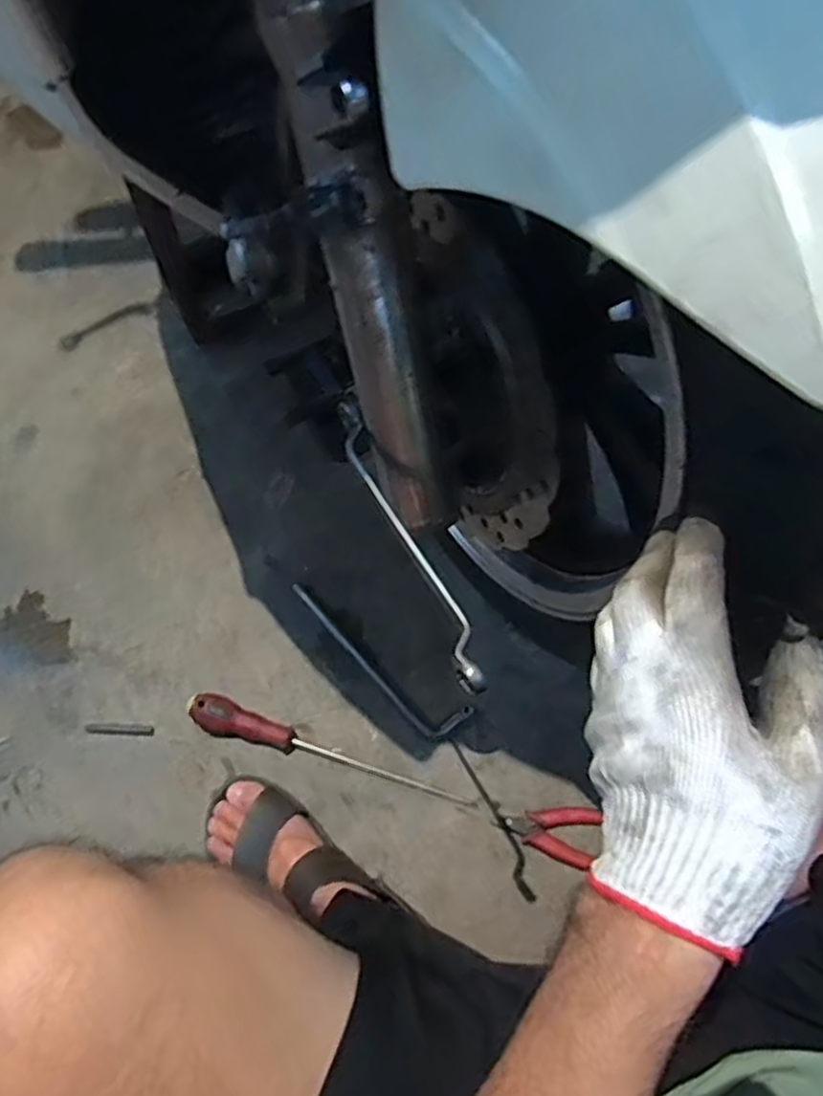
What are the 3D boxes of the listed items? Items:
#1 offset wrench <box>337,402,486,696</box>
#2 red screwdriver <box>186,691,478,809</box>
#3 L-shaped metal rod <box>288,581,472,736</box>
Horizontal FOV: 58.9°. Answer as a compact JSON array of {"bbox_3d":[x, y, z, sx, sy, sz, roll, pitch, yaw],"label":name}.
[{"bbox_3d":[-0.004,-0.008,0.398,0.017,0.016,0.190,-22,67,-9],"label":"offset wrench"},{"bbox_3d":[-0.085,0.215,0.755,0.308,0.029,0.036,18,67,8],"label":"red screwdriver"},{"bbox_3d":[-0.045,0.124,0.808,0.244,0.007,0.053,36,71,15],"label":"L-shaped metal rod"}]

